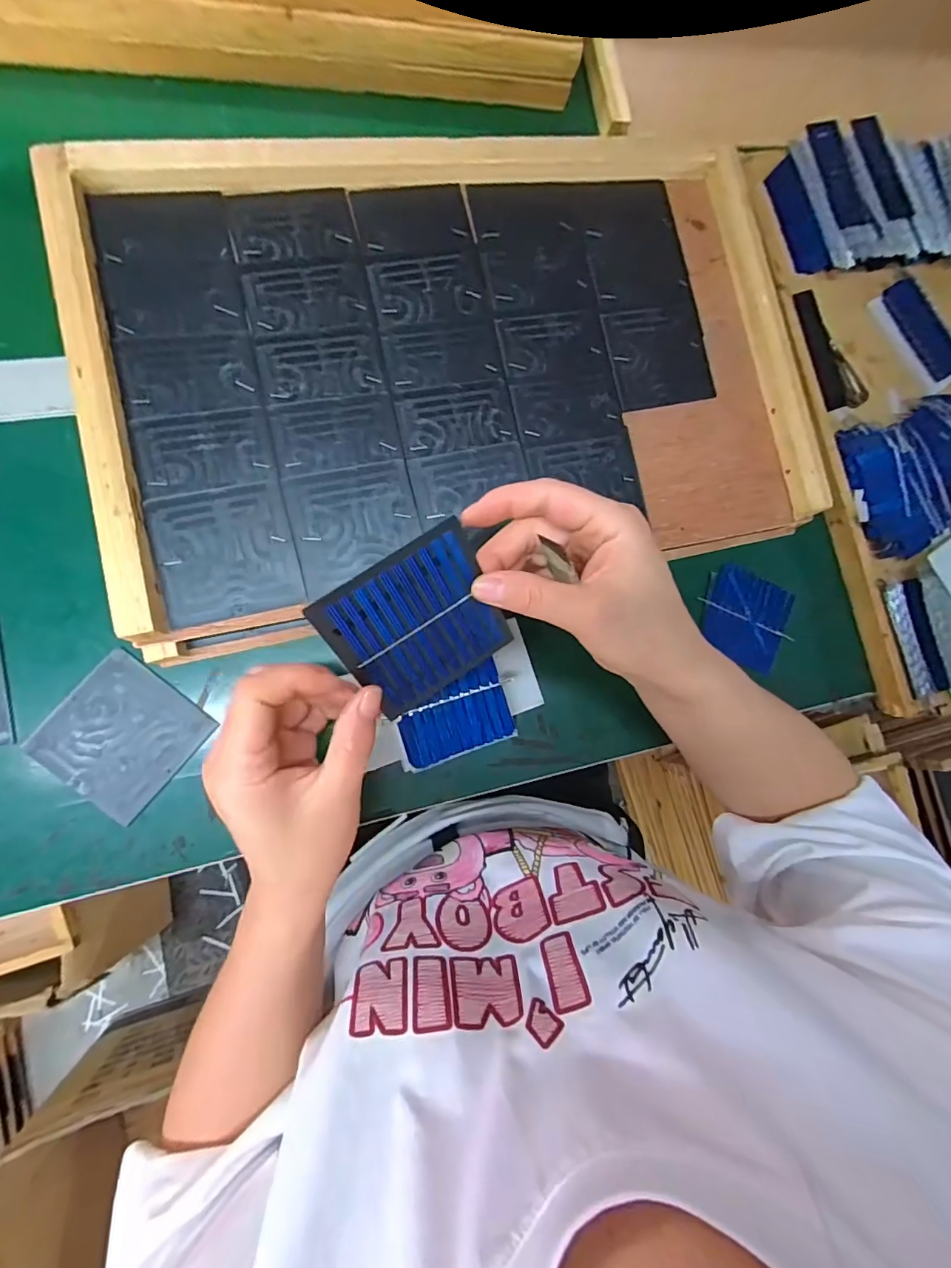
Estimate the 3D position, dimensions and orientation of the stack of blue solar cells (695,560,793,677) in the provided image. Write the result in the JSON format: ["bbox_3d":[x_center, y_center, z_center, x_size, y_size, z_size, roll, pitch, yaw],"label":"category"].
[{"bbox_3d":[0.214,-0.011,0.387,0.074,0.009,0.073,21,81,-7],"label":"stack of blue solar cells"}]

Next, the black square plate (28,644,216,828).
[{"bbox_3d":[-0.220,0.063,0.304,0.076,0.007,0.078,40,79,-3],"label":"black square plate"}]

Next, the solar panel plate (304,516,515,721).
[{"bbox_3d":[-0.027,-0.003,0.240,0.078,0.004,0.078,-32,126,-8],"label":"solar panel plate"}]

